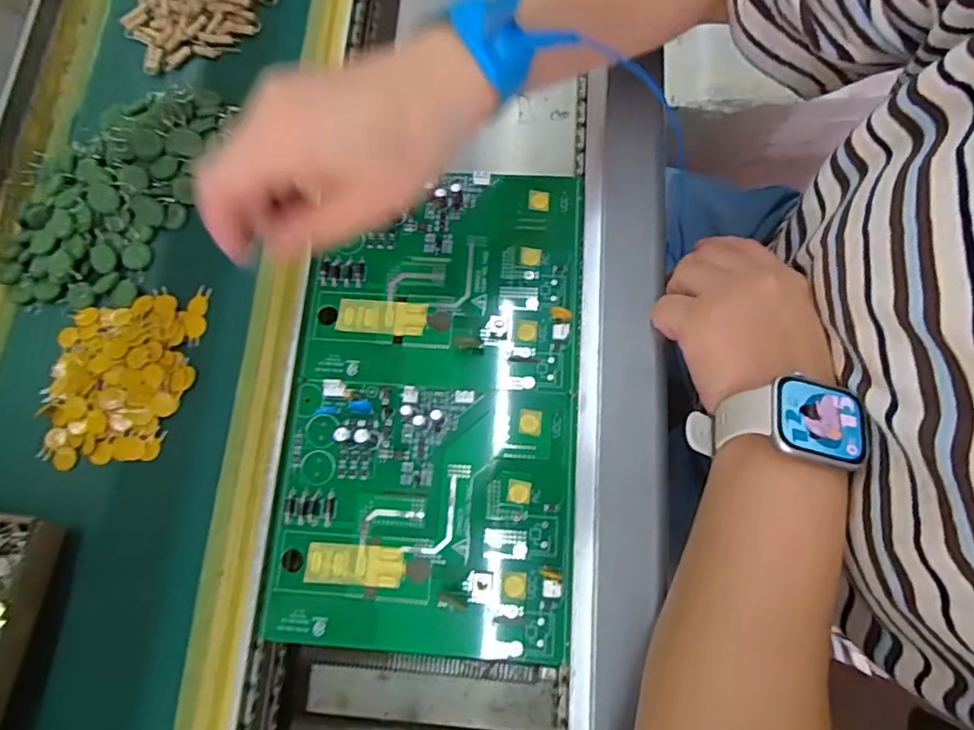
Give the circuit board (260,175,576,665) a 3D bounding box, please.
[{"bbox_3d":[-0.031,0.016,0.320,0.157,0.011,0.269,3,73,4],"label":"circuit board"}]

